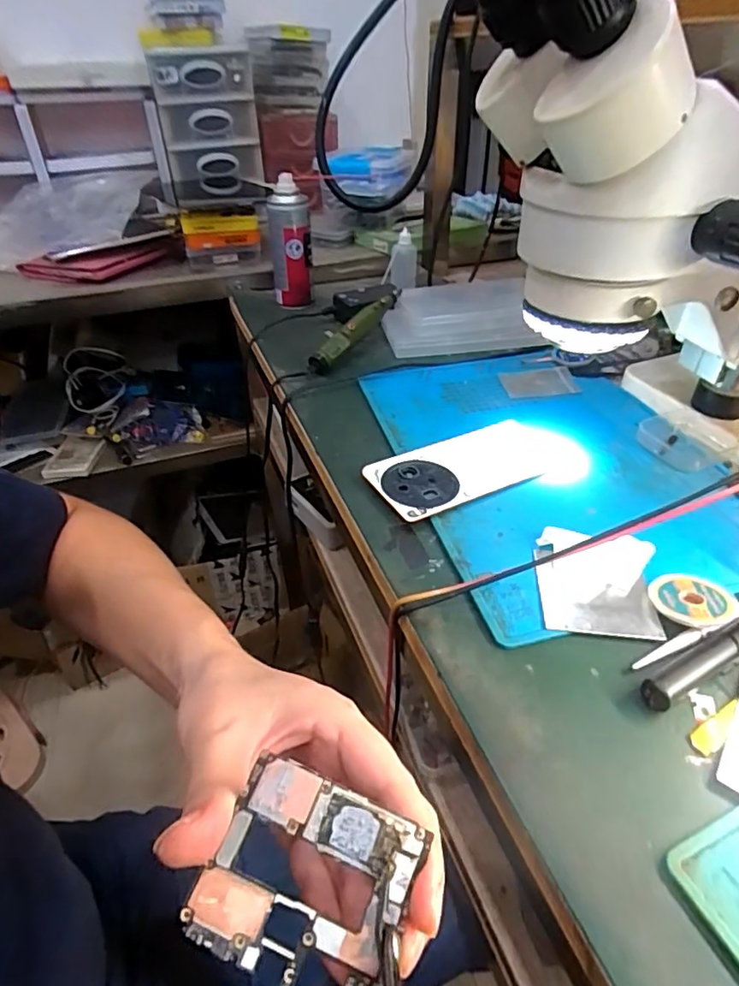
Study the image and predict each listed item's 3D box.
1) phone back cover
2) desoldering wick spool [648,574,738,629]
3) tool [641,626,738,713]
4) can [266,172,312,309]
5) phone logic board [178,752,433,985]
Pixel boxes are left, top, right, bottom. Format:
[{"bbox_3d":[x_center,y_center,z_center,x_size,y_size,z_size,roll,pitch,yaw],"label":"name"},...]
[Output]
[{"bbox_3d":[0.075,-0.020,0.444,0.145,0.010,0.074,-19,41,-20],"label":"phone back cover"},{"bbox_3d":[0.194,0.063,0.330,0.045,0.011,0.042,-1,39,1],"label":"desoldering wick spool"},{"bbox_3d":[0.200,0.086,0.304,0.124,0.014,0.013,-20,42,-20],"label":"tool"},{"bbox_3d":[-0.103,-0.321,0.715,0.051,0.148,0.046,-8,39,-7],"label":"can"},{"bbox_3d":[-0.020,0.127,0.178,0.063,0.006,0.055,25,70,4],"label":"phone logic board"}]

